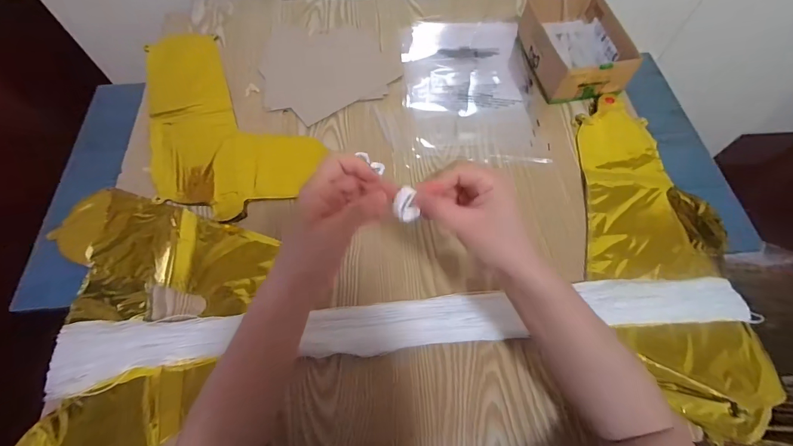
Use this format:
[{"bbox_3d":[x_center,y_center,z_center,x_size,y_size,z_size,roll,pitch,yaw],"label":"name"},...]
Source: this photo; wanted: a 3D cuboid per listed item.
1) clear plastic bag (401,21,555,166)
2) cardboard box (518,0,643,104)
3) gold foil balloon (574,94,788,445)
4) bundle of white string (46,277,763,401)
[{"bbox_3d":[0.120,-0.228,0.607,0.209,0.017,0.289,-1,62,-1],"label":"clear plastic bag"},{"bbox_3d":[0.296,-0.299,0.624,0.135,0.070,0.188,-9,62,-5],"label":"cardboard box"},{"bbox_3d":[0.350,0.019,0.494,0.188,0.016,0.464,1,62,0],"label":"gold foil balloon"},{"bbox_3d":[0.020,0.115,0.428,0.799,0.028,0.068,-5,62,-3],"label":"bundle of white string"}]

